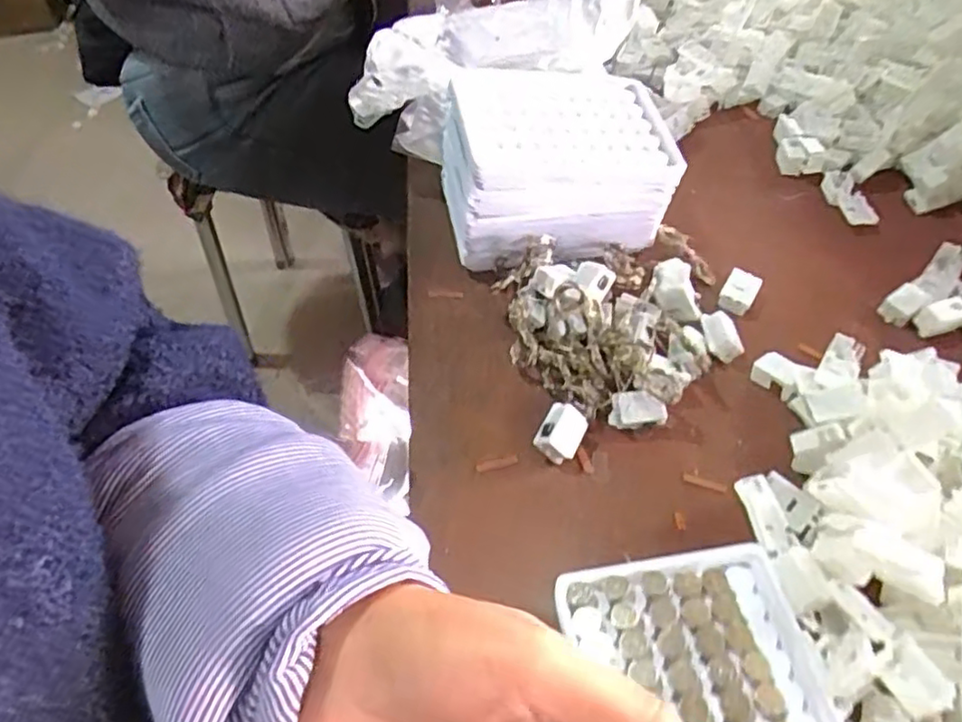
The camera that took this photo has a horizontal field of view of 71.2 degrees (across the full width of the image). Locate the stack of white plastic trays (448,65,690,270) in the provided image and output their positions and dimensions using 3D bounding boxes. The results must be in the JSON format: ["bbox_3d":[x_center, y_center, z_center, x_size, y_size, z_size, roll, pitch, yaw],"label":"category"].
[{"bbox_3d":[0.047,-0.124,0.438,0.143,0.085,0.114,-6,51,-3],"label":"stack of white plastic trays"}]

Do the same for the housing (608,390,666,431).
[{"bbox_3d":[0.086,0.028,0.366,0.030,0.015,0.015,10,51,9],"label":"housing"}]

